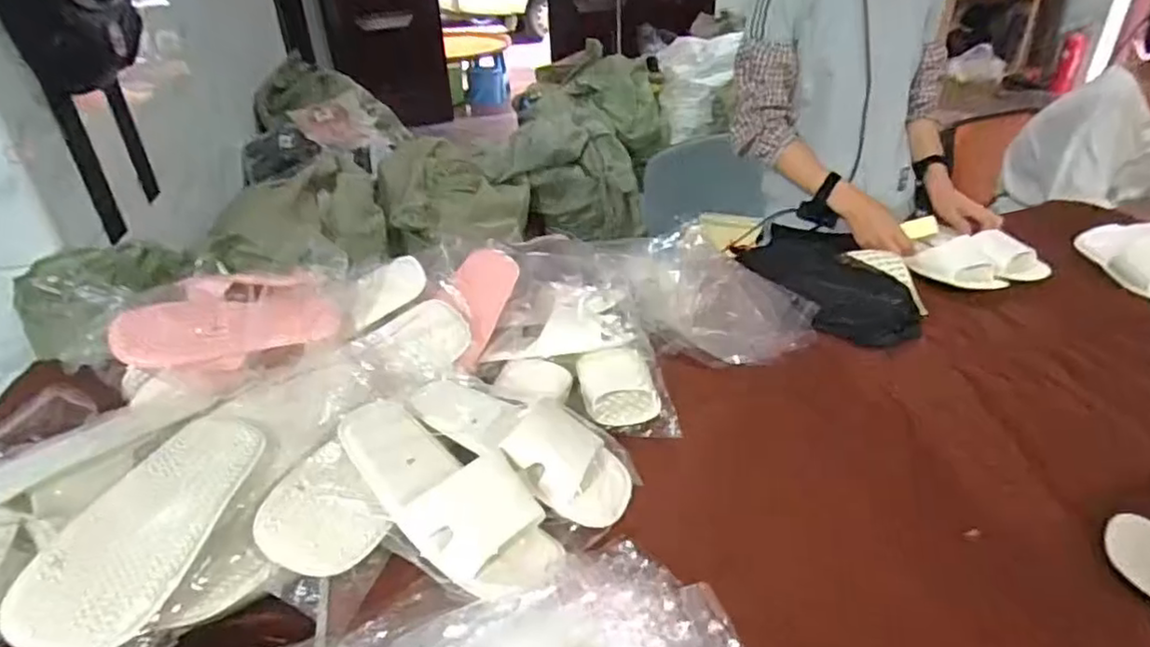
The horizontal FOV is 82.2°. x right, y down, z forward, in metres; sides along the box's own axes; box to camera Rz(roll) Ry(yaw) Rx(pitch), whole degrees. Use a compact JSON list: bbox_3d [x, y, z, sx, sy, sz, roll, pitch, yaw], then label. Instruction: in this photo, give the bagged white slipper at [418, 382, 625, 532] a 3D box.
[{"bbox_3d":[-0.059,0.124,0.744,0.272,0.061,0.110,27,40,20],"label":"bagged white slipper"}]

